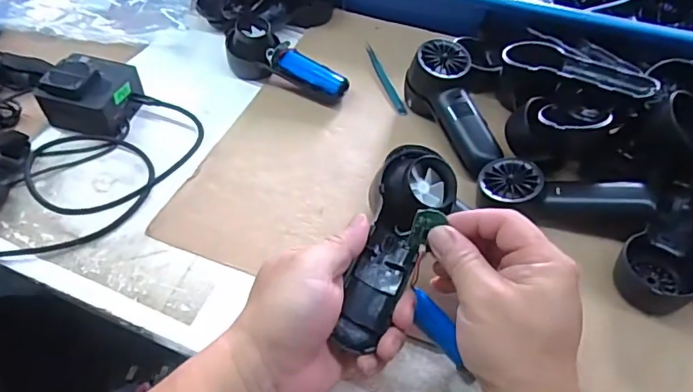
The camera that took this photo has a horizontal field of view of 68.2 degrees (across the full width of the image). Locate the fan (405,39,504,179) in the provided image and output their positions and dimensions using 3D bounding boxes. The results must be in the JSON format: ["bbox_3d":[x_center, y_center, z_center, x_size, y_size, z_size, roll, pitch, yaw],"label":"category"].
[{"bbox_3d":[0.114,-0.090,0.522,0.058,0.069,0.146,-15,52,-16],"label":"fan"}]

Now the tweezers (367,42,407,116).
[{"bbox_3d":[0.045,-0.138,0.602,0.011,0.009,0.122,-12,51,-13],"label":"tweezers"}]

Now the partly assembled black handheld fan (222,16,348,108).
[{"bbox_3d":[-0.068,-0.151,0.581,0.147,0.049,0.054,23,52,16],"label":"partly assembled black handheld fan"}]

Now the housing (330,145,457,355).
[{"bbox_3d":[0.033,0.034,0.359,0.053,0.028,0.145,19,77,13],"label":"housing"}]

